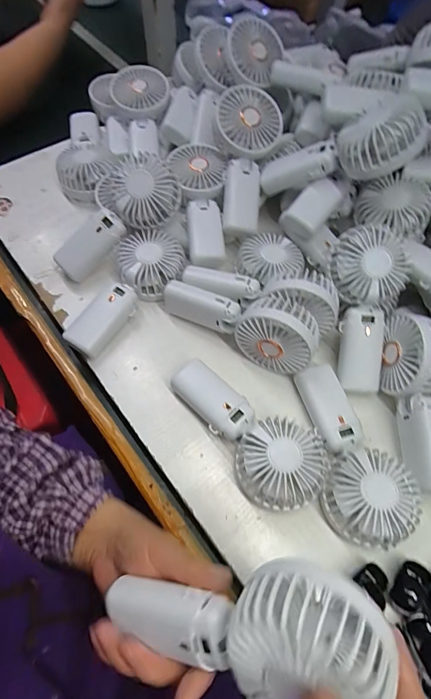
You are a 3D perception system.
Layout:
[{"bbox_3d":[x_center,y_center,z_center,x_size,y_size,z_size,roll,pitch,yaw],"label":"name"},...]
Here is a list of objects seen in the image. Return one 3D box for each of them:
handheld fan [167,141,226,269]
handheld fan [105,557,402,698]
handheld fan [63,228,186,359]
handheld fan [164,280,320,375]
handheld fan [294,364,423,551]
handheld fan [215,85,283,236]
[{"bbox_3d":[-0.019,-0.194,0.477,0.071,0.042,0.178,-5,82,-6],"label":"handheld fan"},{"bbox_3d":[0.008,0.165,0.216,0.168,0.036,0.070,-19,58,30],"label":"handheld fan"},{"bbox_3d":[-0.108,-0.072,0.439,0.080,0.042,0.177,32,65,13],"label":"handheld fan"},{"bbox_3d":[0.026,-0.040,0.409,0.182,0.077,0.057,25,64,10],"label":"handheld fan"},{"bbox_3d":[0.131,0.095,0.365,0.077,0.037,0.177,-12,64,-10],"label":"handheld fan"},{"bbox_3d":[0.040,-0.249,0.474,0.082,0.046,0.157,4,106,-1],"label":"handheld fan"}]

